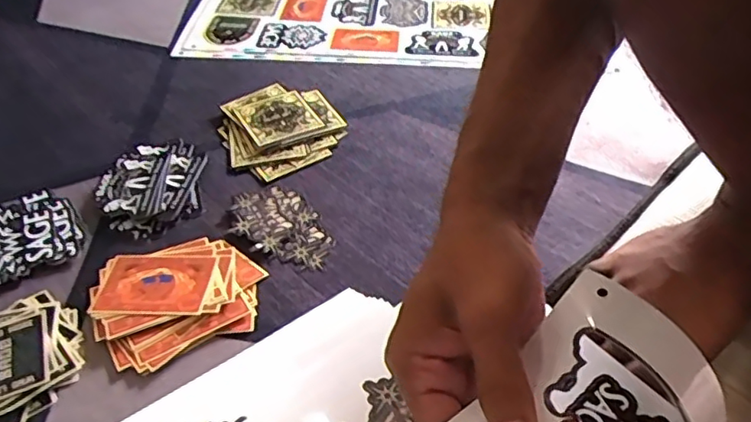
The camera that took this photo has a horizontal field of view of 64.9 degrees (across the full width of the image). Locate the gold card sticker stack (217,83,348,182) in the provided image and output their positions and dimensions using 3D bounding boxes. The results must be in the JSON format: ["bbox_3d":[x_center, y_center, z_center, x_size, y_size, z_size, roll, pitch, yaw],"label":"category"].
[{"bbox_3d":[-0.090,-0.083,0.562,0.109,0.010,0.117,-21,49,-19],"label":"gold card sticker stack"}]

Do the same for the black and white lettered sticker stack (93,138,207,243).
[{"bbox_3d":[-0.189,-0.027,0.503,0.081,0.009,0.111,-2,45,-2],"label":"black and white lettered sticker stack"}]

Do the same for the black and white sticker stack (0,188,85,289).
[{"bbox_3d":[-0.284,0.021,0.457,0.096,0.008,0.084,-30,52,-26],"label":"black and white sticker stack"}]

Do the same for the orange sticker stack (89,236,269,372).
[{"bbox_3d":[-0.140,0.060,0.419,0.113,0.009,0.092,-15,47,-15],"label":"orange sticker stack"}]

